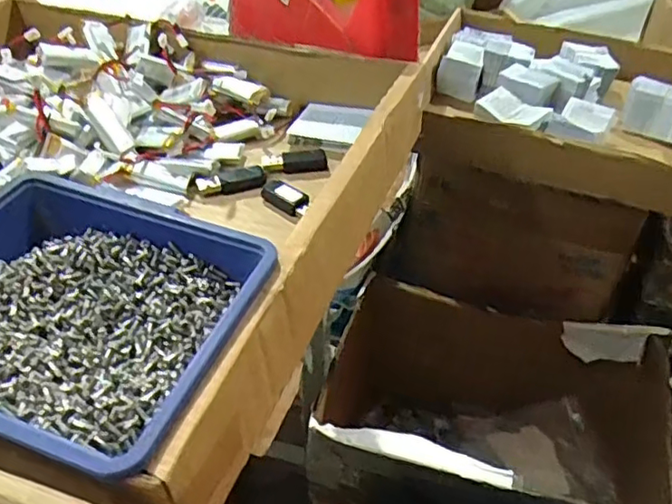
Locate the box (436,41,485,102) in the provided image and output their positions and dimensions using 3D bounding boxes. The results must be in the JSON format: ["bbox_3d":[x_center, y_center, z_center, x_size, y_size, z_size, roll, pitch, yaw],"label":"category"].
[{"bbox_3d":[0.170,-0.252,0.834,0.057,0.054,0.072,7,41,7],"label":"box"}]

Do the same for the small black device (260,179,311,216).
[{"bbox_3d":[-0.031,-0.036,0.384,0.038,0.008,0.017,29,48,29],"label":"small black device"}]

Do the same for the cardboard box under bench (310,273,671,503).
[{"bbox_3d":[0.198,0.267,0.835,0.455,0.295,0.288,10,42,10],"label":"cardboard box under bench"}]

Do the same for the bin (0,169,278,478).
[{"bbox_3d":[-0.112,0.031,0.262,0.147,0.050,0.127,14,42,14],"label":"bin"}]

